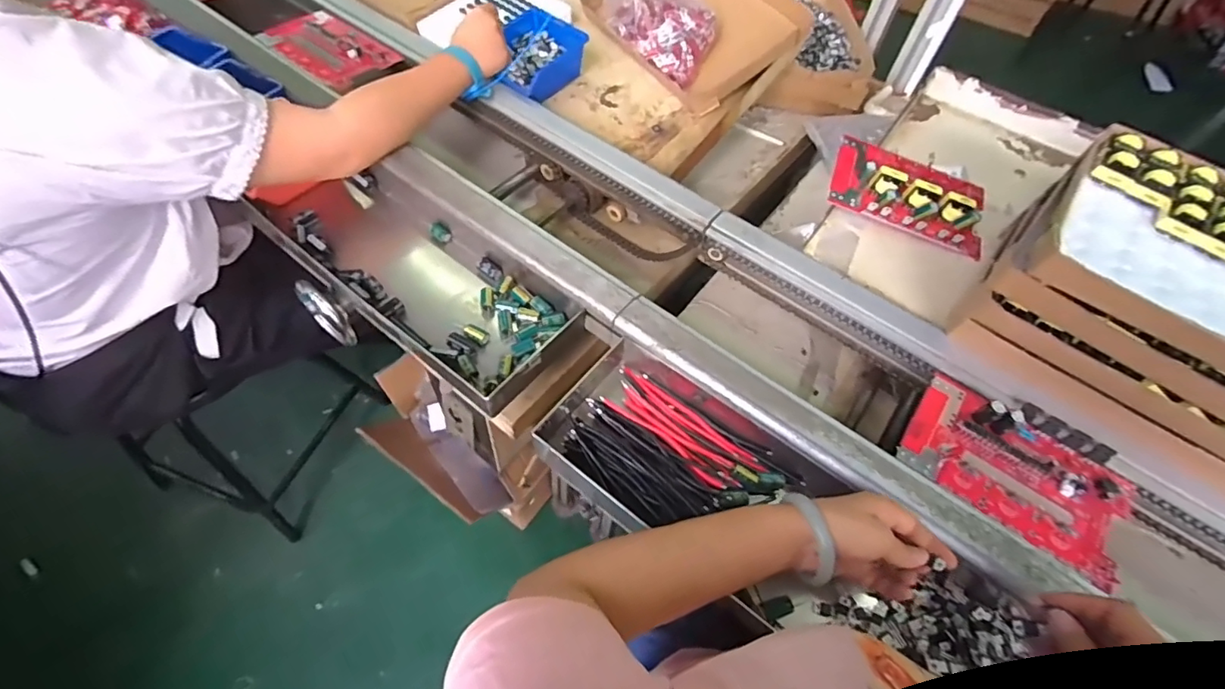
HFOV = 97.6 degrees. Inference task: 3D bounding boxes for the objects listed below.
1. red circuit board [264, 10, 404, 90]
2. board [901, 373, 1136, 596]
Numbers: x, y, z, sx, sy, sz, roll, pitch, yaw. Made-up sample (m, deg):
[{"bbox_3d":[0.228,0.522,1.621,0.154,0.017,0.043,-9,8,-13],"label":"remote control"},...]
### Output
[{"bbox_3d":[-0.447,-0.465,0.834,0.216,0.014,0.125,35,61,17],"label":"red circuit board"},{"bbox_3d":[0.401,0.117,0.523,0.198,0.032,0.138,32,61,15],"label":"board"}]

